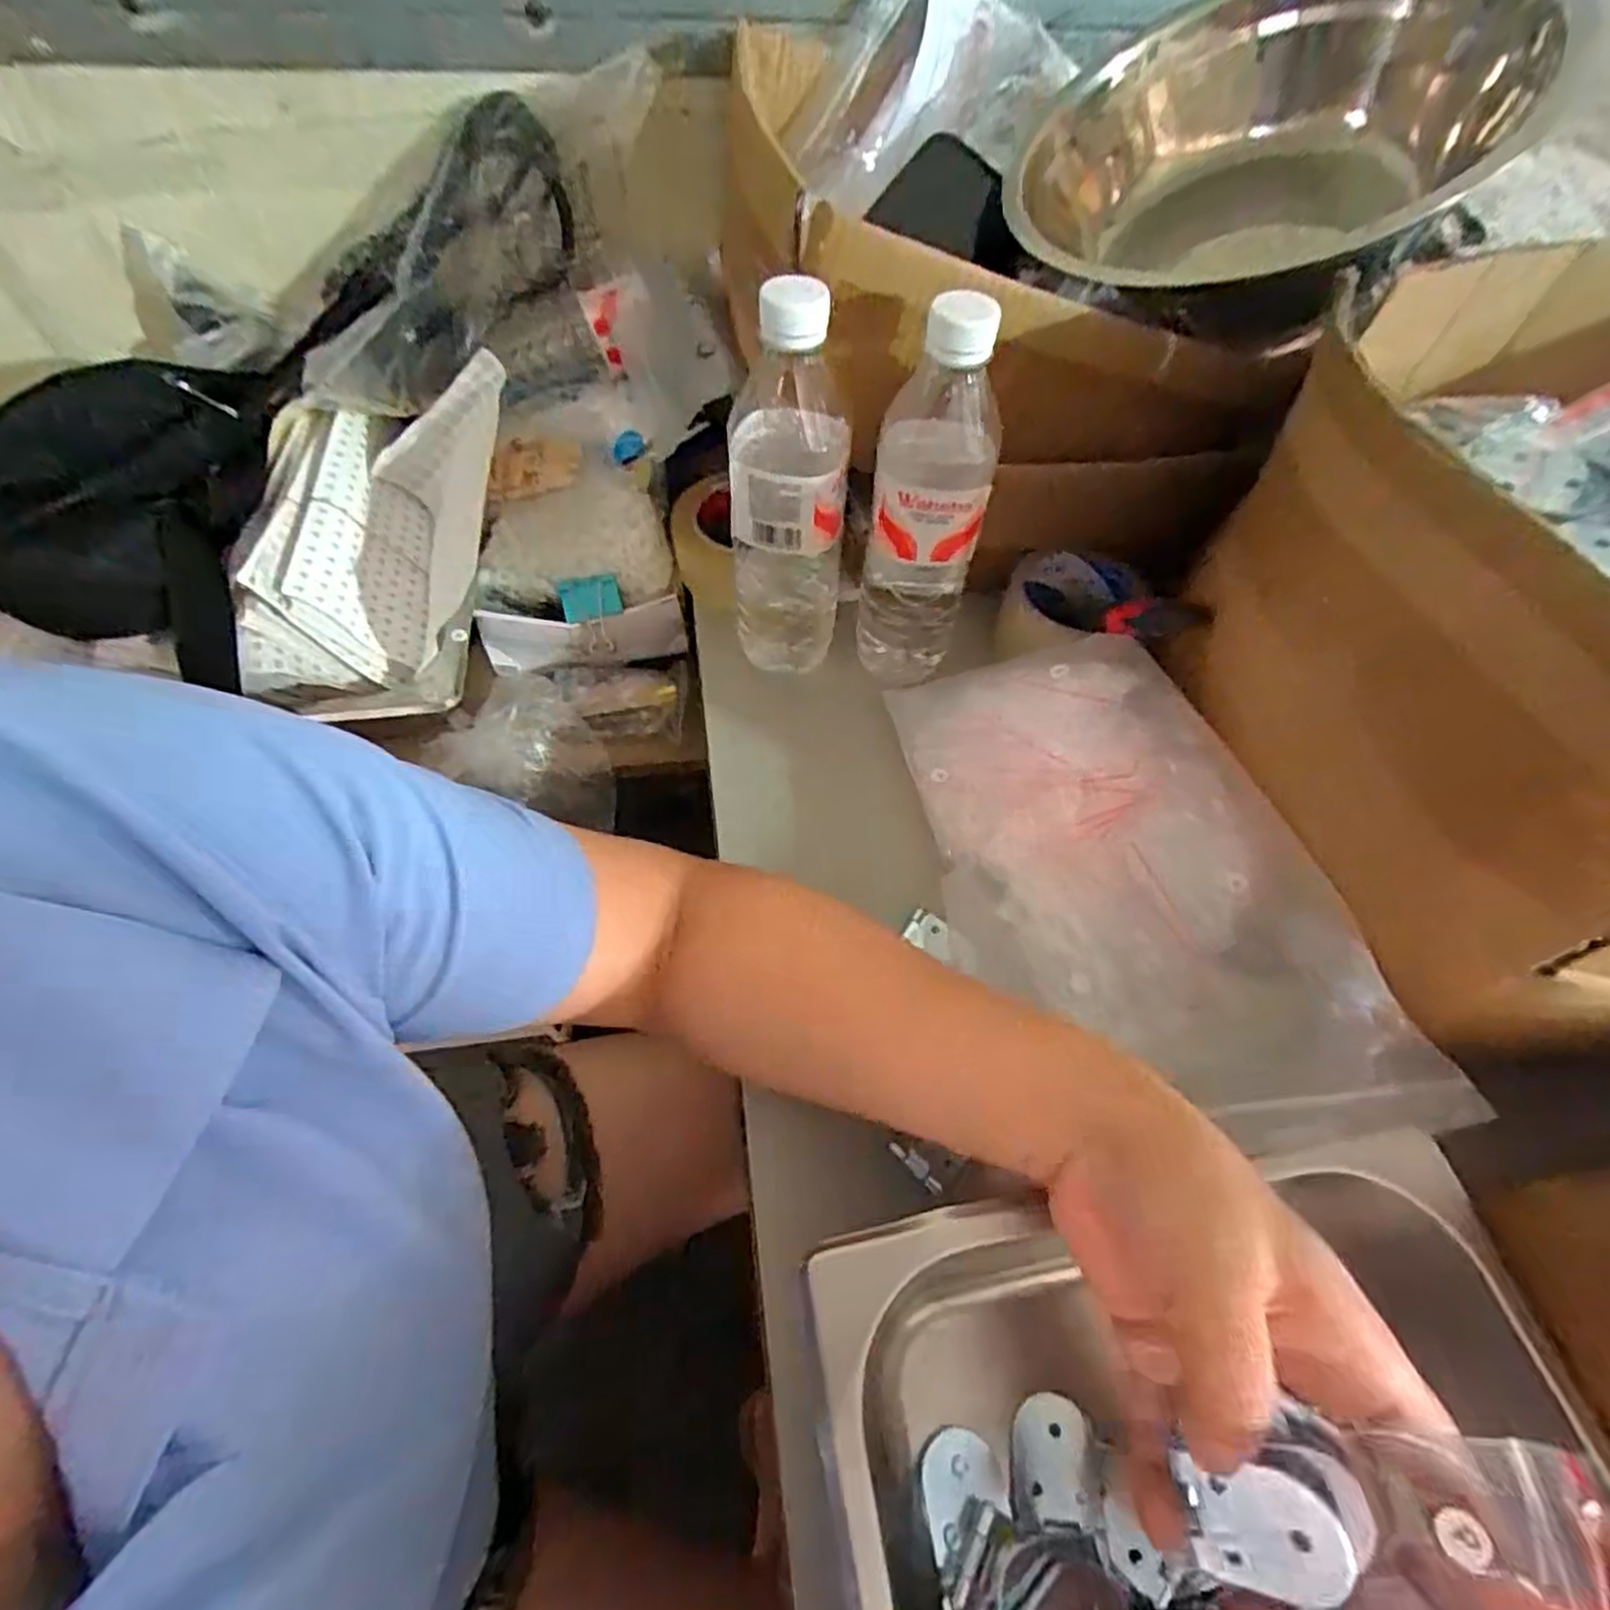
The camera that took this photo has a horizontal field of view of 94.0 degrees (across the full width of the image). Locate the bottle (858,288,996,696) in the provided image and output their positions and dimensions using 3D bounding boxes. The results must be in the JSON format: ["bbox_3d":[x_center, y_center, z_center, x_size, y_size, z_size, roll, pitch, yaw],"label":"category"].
[{"bbox_3d":[0.070,-0.164,0.445,0.061,0.242,0.059,9,59,2],"label":"bottle"}]

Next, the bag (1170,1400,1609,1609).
[{"bbox_3d":[0.146,0.187,0.193,0.095,0.019,0.038,-34,56,28],"label":"bag"}]

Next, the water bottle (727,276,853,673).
[{"bbox_3d":[-0.010,-0.176,0.439,0.066,0.215,0.070,1,59,-3],"label":"water bottle"}]

